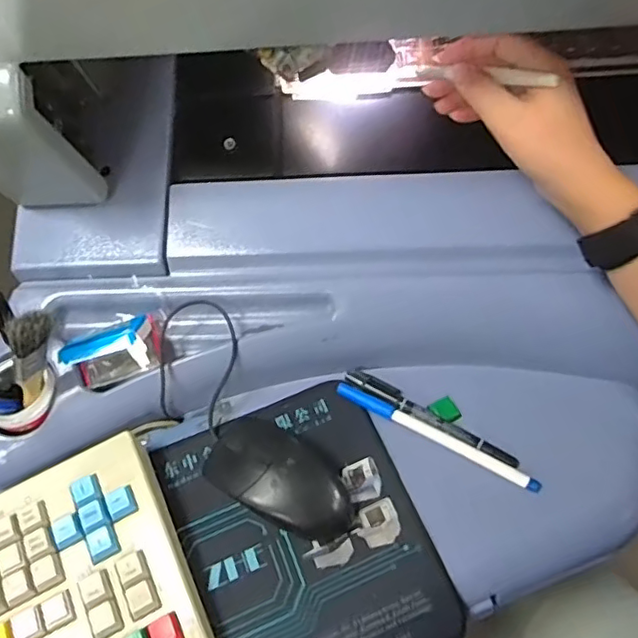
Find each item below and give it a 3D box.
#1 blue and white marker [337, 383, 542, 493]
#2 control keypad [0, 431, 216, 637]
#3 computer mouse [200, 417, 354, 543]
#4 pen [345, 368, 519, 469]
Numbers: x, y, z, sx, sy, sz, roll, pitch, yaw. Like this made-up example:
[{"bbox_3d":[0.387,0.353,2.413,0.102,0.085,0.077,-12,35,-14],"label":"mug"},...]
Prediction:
[{"bbox_3d":[0.086,0.085,0.435,0.157,0.012,0.014,24,61,20],"label":"blue and white marker"},{"bbox_3d":[-0.168,0.174,0.380,0.157,0.027,0.157,-25,57,-12],"label":"control keypad"},{"bbox_3d":[-0.031,0.110,0.418,0.116,0.035,0.056,26,61,21],"label":"computer mouse"},{"bbox_3d":[0.084,0.073,0.447,0.139,0.012,0.020,25,61,20],"label":"pen"}]

